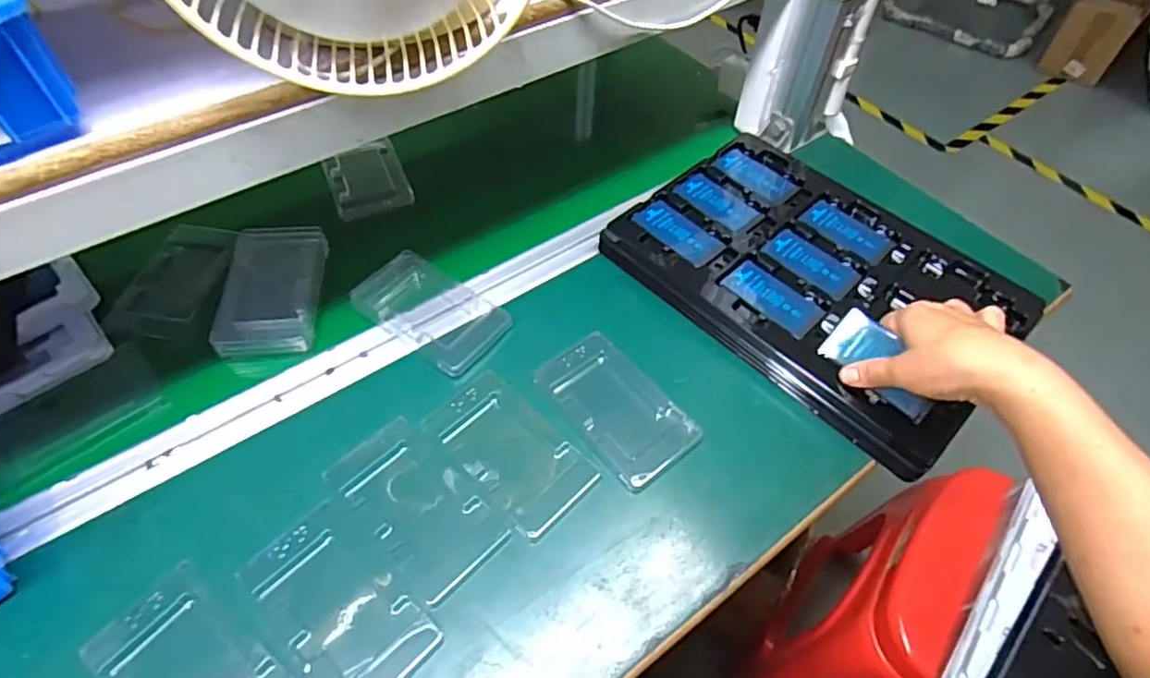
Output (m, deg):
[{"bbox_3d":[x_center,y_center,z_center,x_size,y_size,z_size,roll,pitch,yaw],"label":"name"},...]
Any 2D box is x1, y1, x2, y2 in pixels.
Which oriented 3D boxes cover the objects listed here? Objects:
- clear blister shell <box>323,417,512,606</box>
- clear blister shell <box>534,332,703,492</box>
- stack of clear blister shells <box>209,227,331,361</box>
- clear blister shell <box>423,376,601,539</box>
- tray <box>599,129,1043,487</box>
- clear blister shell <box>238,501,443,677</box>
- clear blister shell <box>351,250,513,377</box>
[{"bbox_3d":[-0.114,0.119,0.445,0.124,0.006,0.072,39,60,20],"label":"clear blister shell"},{"bbox_3d":[0.033,0.053,0.499,0.074,0.007,0.127,-33,64,-25],"label":"clear blister shell"},{"bbox_3d":[-0.261,-0.043,0.542,0.076,0.034,0.121,-2,53,-3],"label":"stack of clear blister shells"},{"bbox_3d":[-0.049,0.083,0.473,0.071,0.008,0.126,-38,66,-27],"label":"clear blister shell"},{"bbox_3d":[0.220,-0.060,0.572,0.236,0.038,0.330,-37,62,-26],"label":"tray"},{"bbox_3d":[-0.153,0.174,0.404,0.125,0.010,0.075,39,61,20],"label":"clear blister shell"},{"bbox_3d":[-0.124,-0.024,0.546,0.130,0.017,0.077,34,59,18],"label":"clear blister shell"}]

